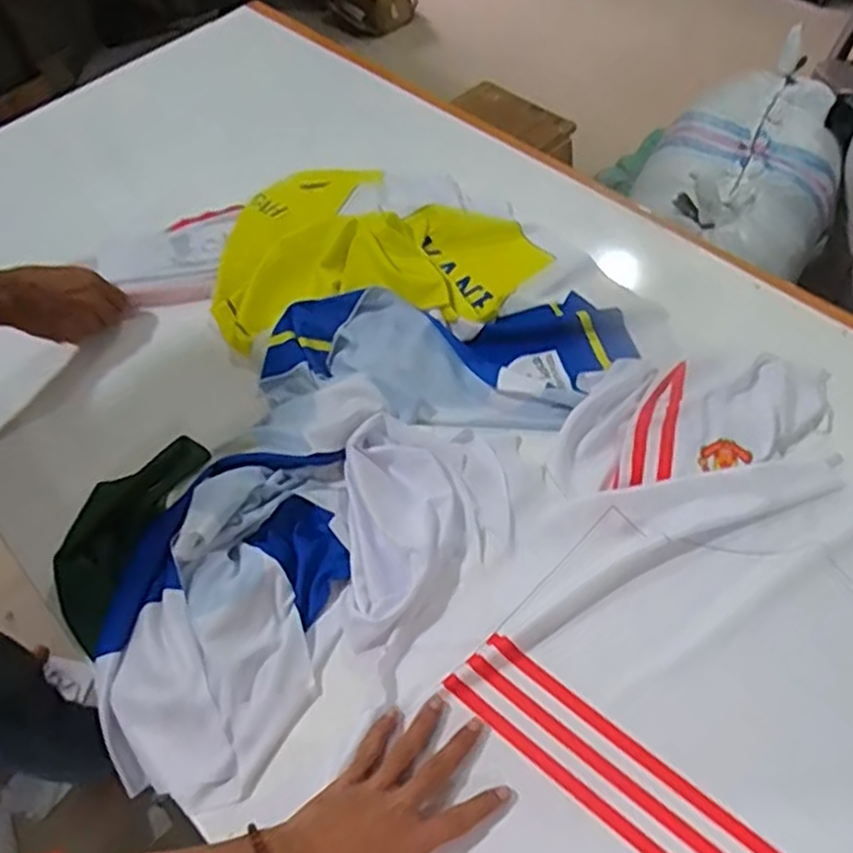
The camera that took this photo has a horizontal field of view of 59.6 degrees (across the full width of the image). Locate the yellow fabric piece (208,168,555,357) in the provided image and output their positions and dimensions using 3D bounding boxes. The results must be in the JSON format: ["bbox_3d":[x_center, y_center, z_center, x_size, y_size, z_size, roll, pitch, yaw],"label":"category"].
[{"bbox_3d":[-0.058,-0.220,0.892,0.387,0.058,0.275,-7,55,1],"label":"yellow fabric piece"}]

